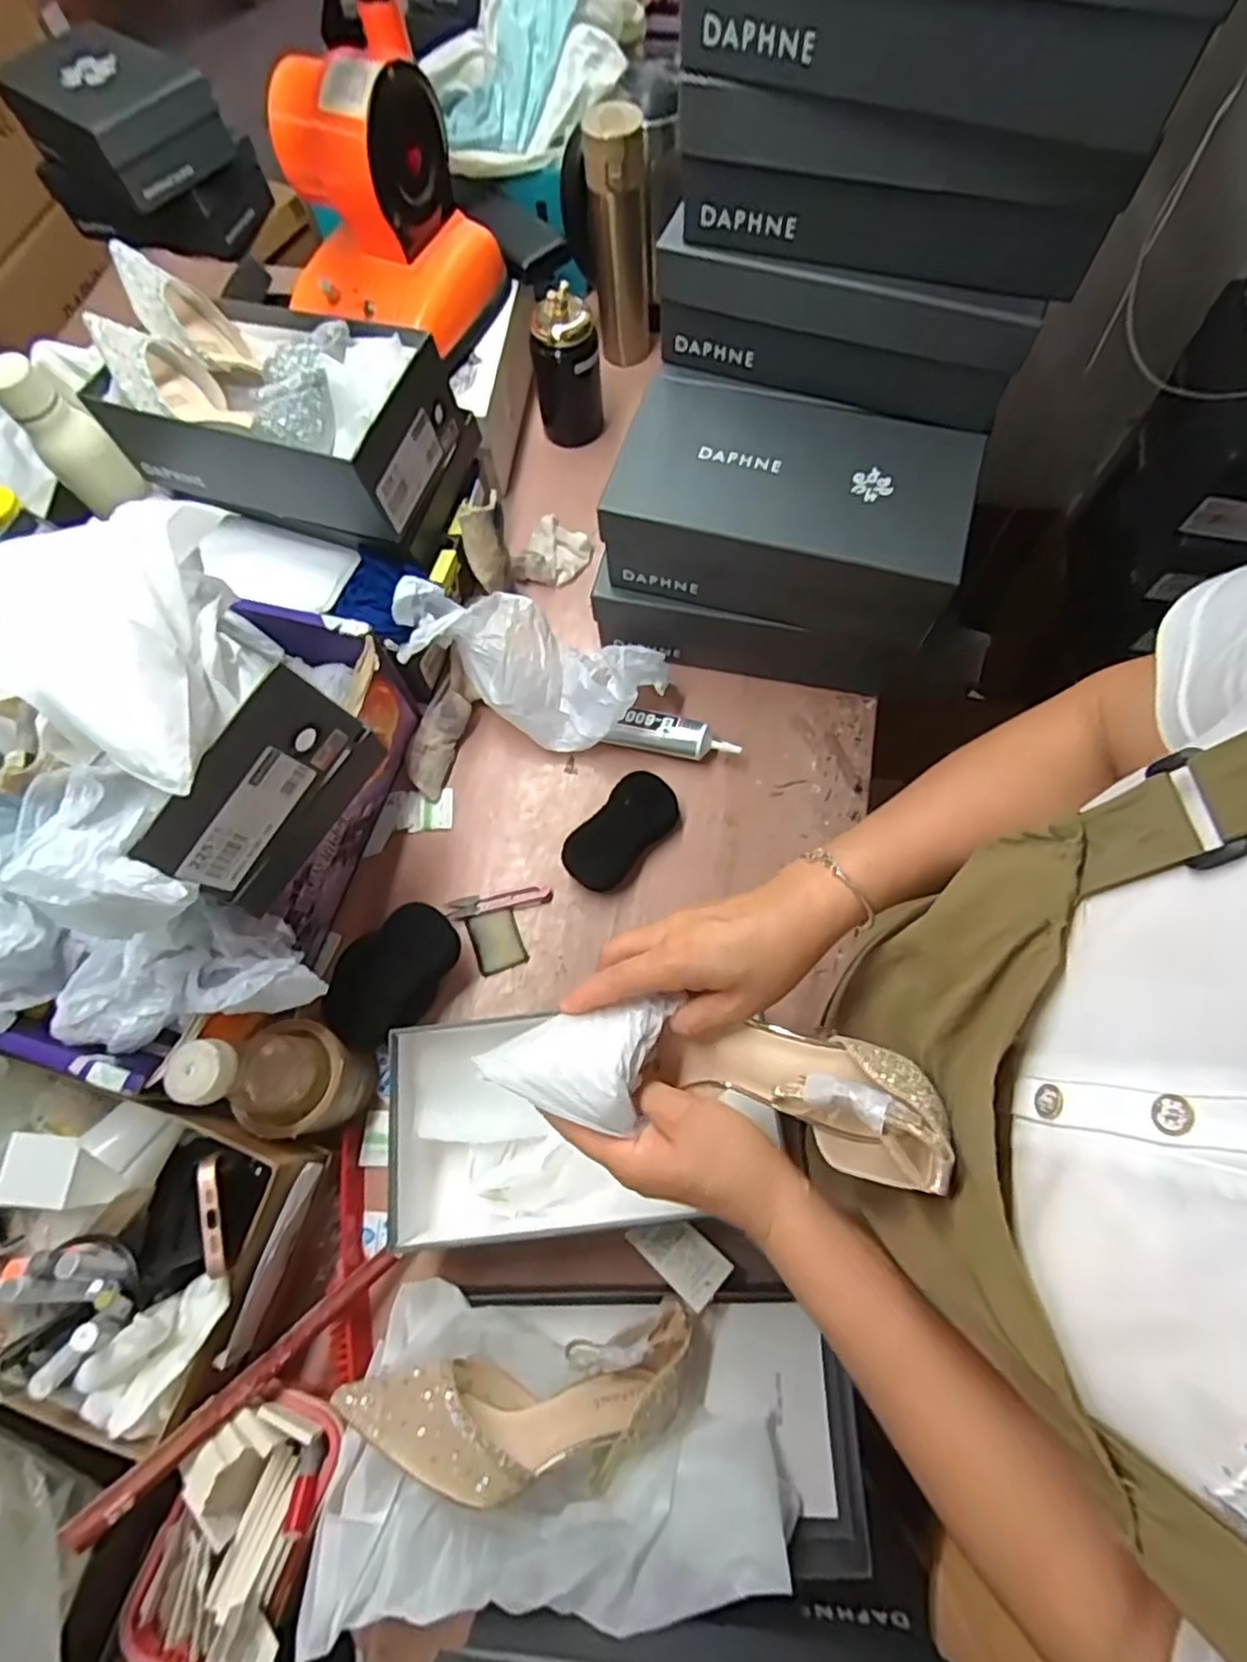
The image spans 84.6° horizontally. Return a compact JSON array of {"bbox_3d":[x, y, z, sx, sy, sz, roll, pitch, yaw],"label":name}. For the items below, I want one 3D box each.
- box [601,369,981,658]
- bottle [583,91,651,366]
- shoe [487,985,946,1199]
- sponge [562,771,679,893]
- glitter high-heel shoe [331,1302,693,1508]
[{"bbox_3d":[0.147,-0.291,0.621,0.292,0.098,0.169,15,72,8],"label":"box"},{"bbox_3d":[-0.003,-0.681,0.800,0.070,0.233,0.061,-10,70,-1],"label":"bottle"},{"bbox_3d":[0.043,0.133,0.372,0.234,0.078,0.065,4,70,16],"label":"shoe"},{"bbox_3d":[-0.002,0.002,0.665,0.061,0.041,0.125,40,76,15],"label":"sponge"},{"bbox_3d":[-0.069,0.409,0.479,0.239,0.078,0.106,2,69,-15],"label":"glitter high-heel shoe"}]

